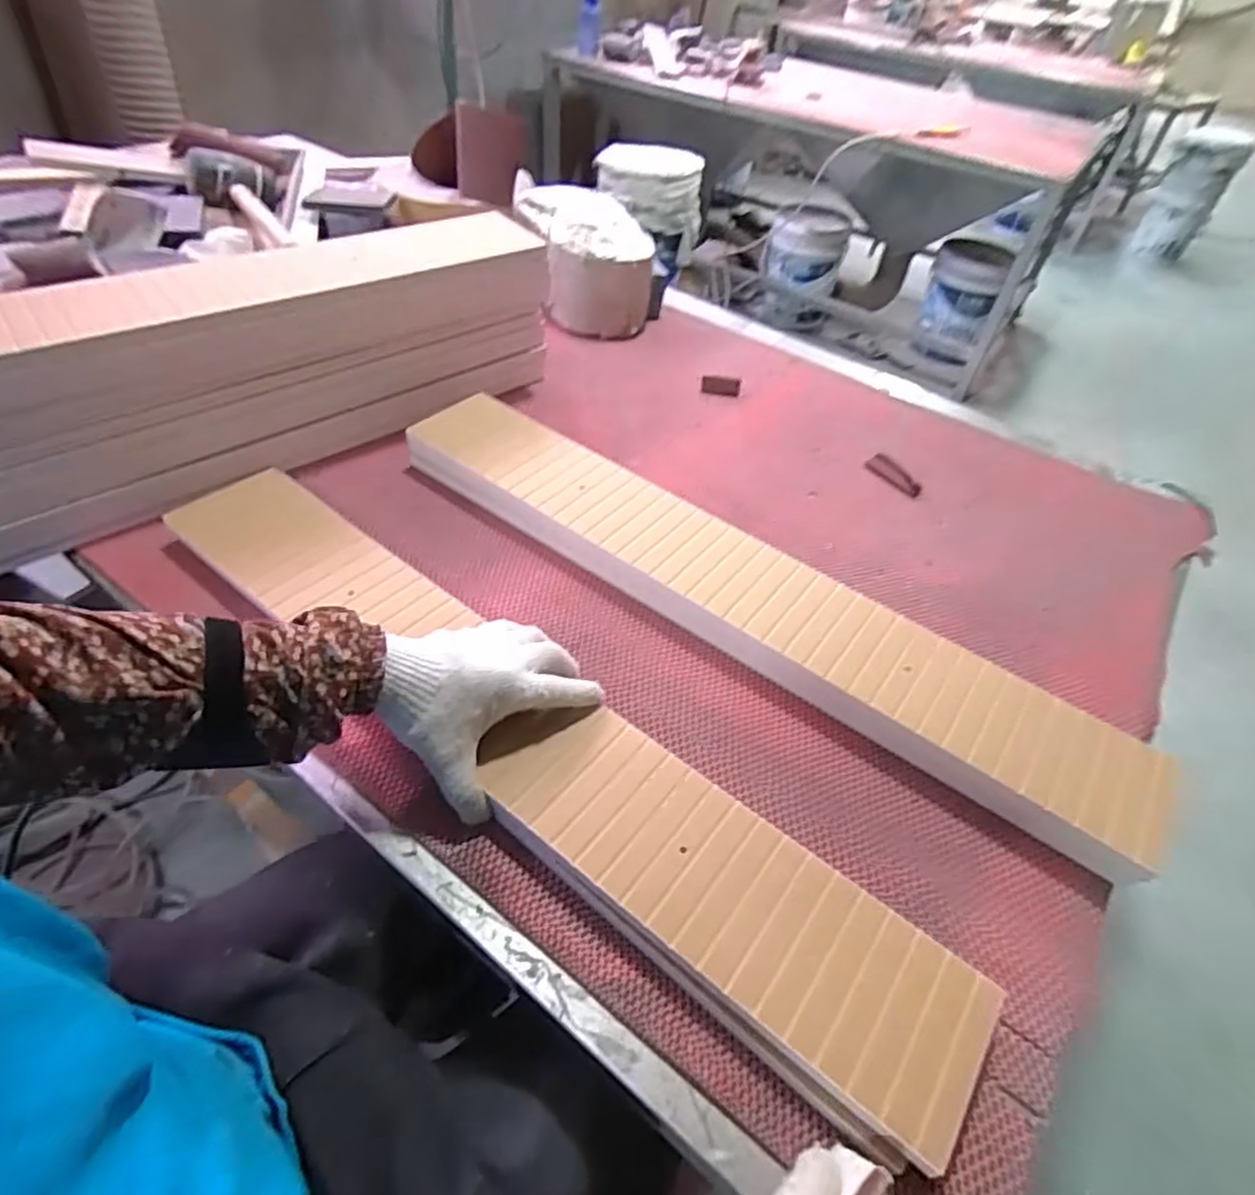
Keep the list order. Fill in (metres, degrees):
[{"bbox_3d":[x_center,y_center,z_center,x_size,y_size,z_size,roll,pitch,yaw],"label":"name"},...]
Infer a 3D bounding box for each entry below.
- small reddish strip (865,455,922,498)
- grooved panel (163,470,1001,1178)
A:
[{"bbox_3d":[0.326,-0.148,0.855,0.025,0.014,0.076,-26,53,-28],"label":"small reddish strip"},{"bbox_3d":[-0.096,0.097,0.538,0.731,0.025,0.121,33,51,22],"label":"grooved panel"}]

